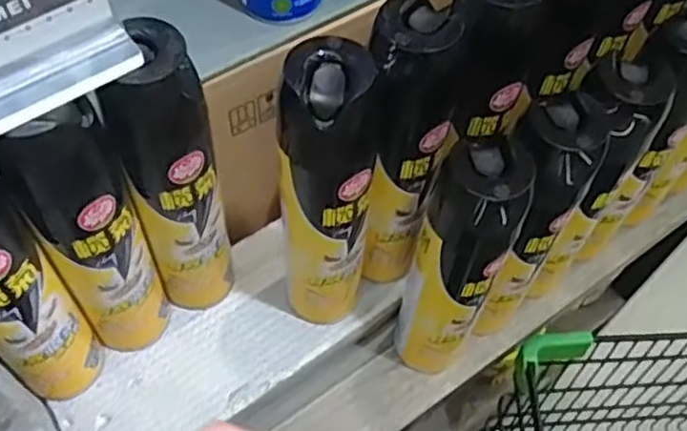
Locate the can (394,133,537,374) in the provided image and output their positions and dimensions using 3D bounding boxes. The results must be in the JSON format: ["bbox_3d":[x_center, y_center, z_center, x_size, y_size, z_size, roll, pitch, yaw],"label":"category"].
[{"bbox_3d":[0.084,0.043,0.540,0.060,0.262,0.059,1,58,-2],"label":"can"}]

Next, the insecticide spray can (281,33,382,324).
[{"bbox_3d":[-0.011,-0.005,0.515,0.059,0.278,0.059,1,58,-2],"label":"insecticide spray can"}]

